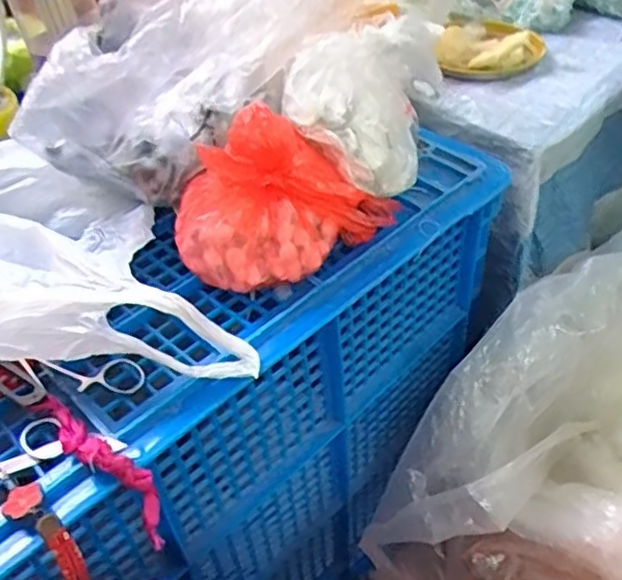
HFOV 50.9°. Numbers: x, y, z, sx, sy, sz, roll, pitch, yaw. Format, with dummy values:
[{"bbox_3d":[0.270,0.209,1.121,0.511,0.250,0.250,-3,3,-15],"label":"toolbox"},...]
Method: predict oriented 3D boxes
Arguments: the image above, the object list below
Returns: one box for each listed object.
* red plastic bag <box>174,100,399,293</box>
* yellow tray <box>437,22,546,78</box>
[{"bbox_3d":[-0.024,-0.083,0.502,0.172,0.102,0.117,-17,45,-13],"label":"red plastic bag"},{"bbox_3d":[0.193,-0.271,0.730,0.124,0.039,0.087,-34,51,-27],"label":"yellow tray"}]

